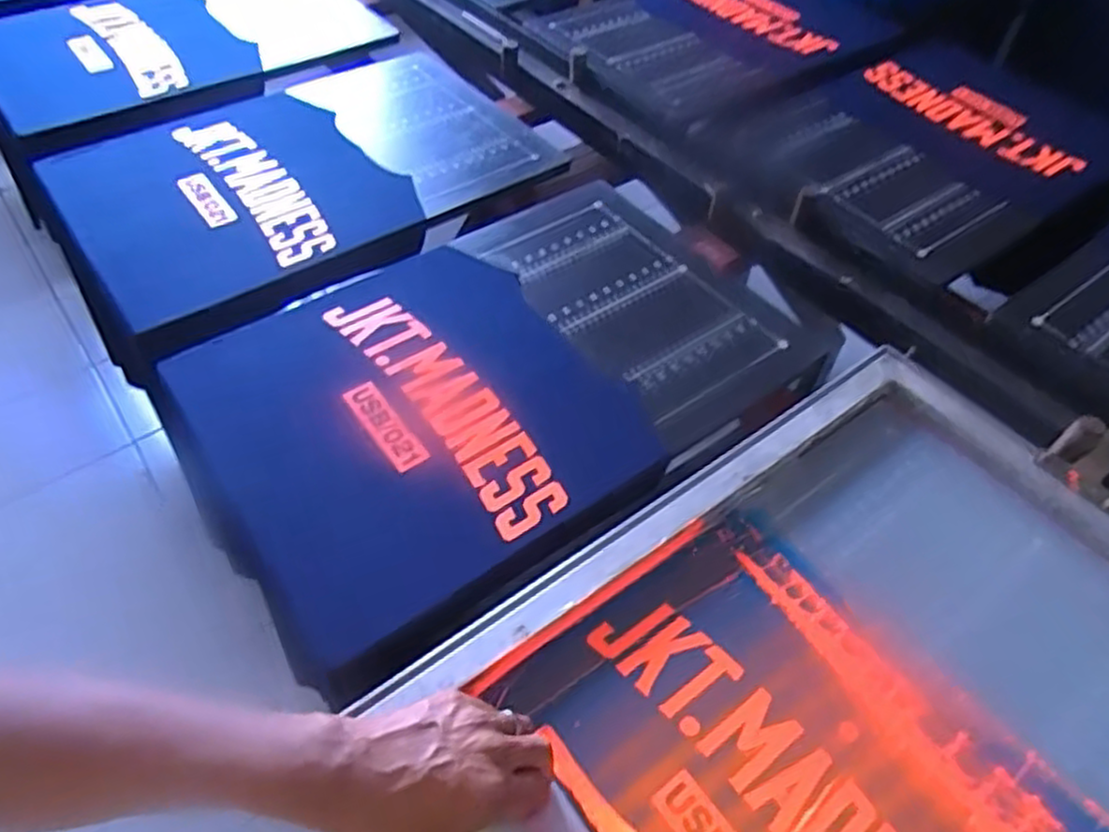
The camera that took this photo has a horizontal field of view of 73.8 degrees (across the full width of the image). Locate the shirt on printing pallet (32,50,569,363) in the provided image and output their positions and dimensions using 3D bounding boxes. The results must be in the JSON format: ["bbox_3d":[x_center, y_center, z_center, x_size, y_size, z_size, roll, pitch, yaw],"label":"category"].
[{"bbox_3d":[-0.319,-0.333,0.992,0.594,0.030,0.419,-31,58,-24],"label":"shirt on printing pallet"}]

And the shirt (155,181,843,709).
[{"bbox_3d":[-0.048,-0.036,0.790,0.604,0.053,0.426,-29,58,-23],"label":"shirt"}]

